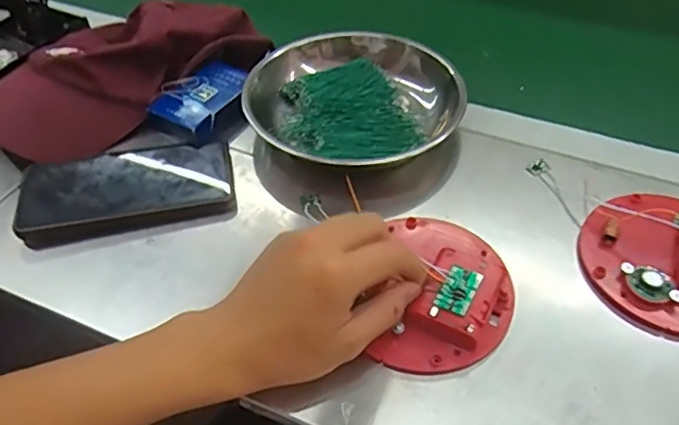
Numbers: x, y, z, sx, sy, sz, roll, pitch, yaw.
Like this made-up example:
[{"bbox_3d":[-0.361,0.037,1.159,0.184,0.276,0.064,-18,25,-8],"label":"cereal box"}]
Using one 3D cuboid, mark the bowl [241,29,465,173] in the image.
[{"bbox_3d":[0.009,-0.100,0.528,0.171,0.058,0.172,-1,45,1],"label":"bowl"}]

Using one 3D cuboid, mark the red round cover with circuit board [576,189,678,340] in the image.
[{"bbox_3d":[0.235,0.028,0.423,0.116,0.027,0.124,-1,45,1],"label":"red round cover with circuit board"}]

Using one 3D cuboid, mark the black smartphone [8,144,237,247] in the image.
[{"bbox_3d":[-0.170,-0.019,0.478,0.164,0.023,0.087,-10,46,-8],"label":"black smartphone"}]

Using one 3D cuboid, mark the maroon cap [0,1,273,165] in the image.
[{"bbox_3d":[-0.206,-0.140,0.569,0.274,0.078,0.134,-32,53,-27],"label":"maroon cap"}]

